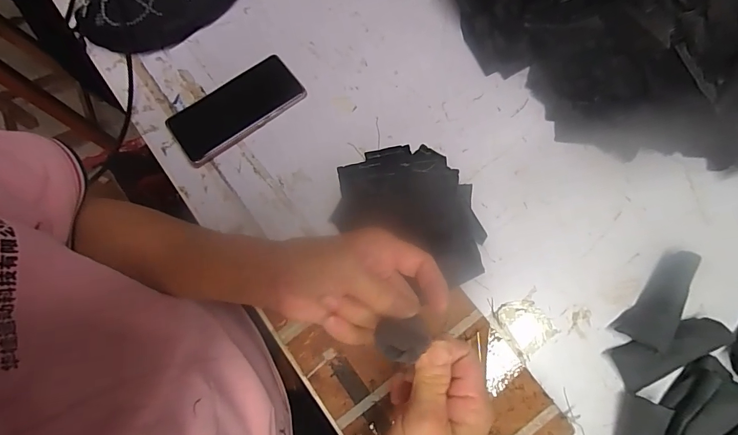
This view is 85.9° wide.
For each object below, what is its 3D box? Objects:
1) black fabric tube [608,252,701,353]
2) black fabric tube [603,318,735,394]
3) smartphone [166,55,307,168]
[{"bbox_3d":[0.295,0.083,0.394,0.040,0.027,0.103,42,78,14],"label":"black fabric tube"},{"bbox_3d":[0.290,0.128,0.382,0.104,0.020,0.039,-27,73,7],"label":"black fabric tube"},{"bbox_3d":[-0.163,-0.133,0.488,0.161,0.012,0.076,-35,74,-8],"label":"smartphone"}]

